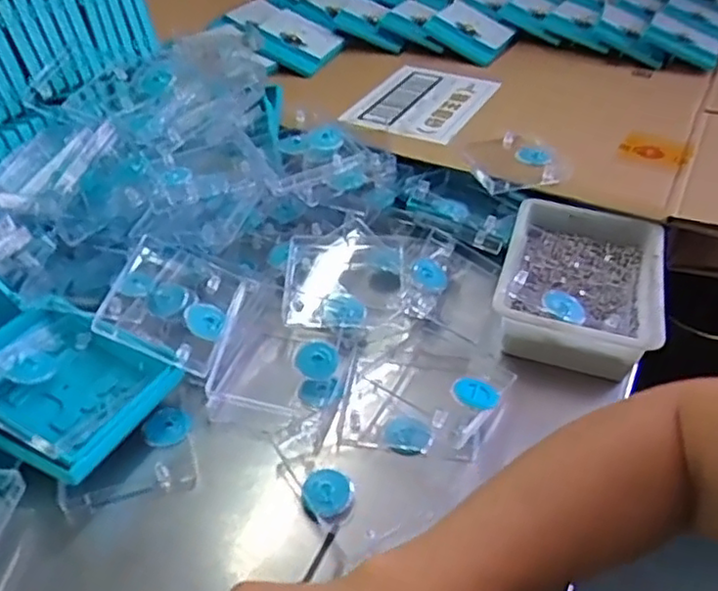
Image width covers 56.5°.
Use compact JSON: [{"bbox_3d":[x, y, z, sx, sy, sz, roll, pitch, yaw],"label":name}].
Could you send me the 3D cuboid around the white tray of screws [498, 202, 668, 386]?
[{"bbox_3d":[0.184,-0.011,0.559,0.122,0.052,0.174,13,41,14],"label":"white tray of screws"}]

